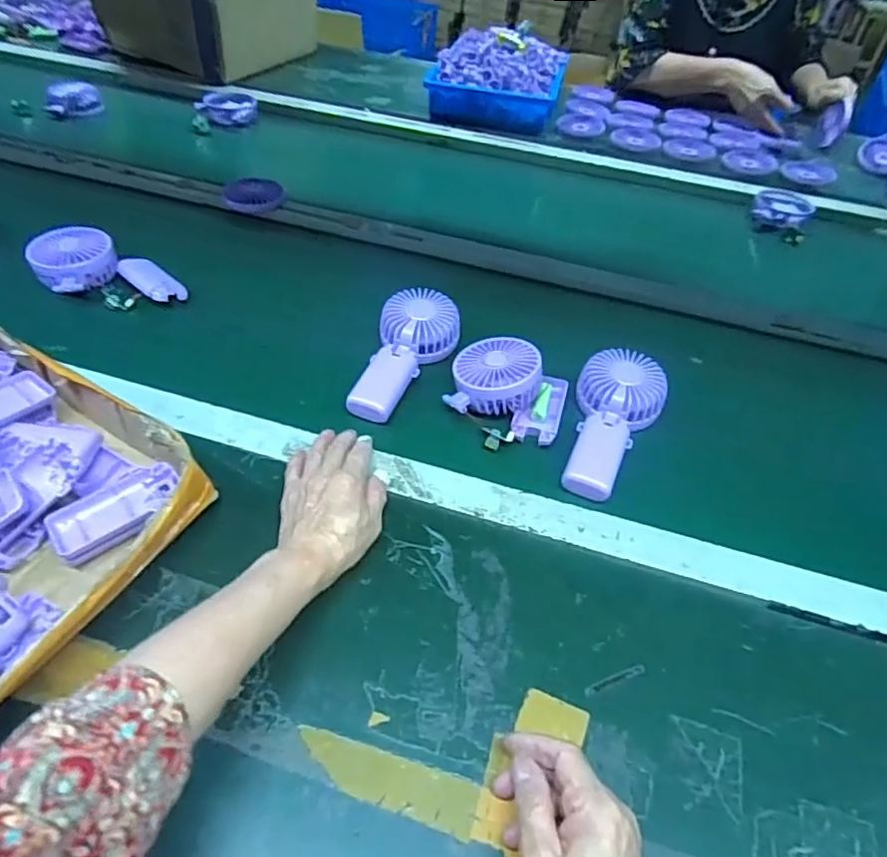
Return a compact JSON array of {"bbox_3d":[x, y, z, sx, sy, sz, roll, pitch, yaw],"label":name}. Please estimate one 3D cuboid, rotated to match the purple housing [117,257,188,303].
[{"bbox_3d":[-0.346,-0.175,0.705,0.088,0.016,0.044,33,52,24],"label":"purple housing"}]

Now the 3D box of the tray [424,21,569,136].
[{"bbox_3d":[0.113,-0.709,1.198,0.250,0.110,0.268,13,47,8],"label":"tray"}]

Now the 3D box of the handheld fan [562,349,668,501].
[{"bbox_3d":[0.160,-0.008,0.576,0.089,0.040,0.175,20,48,14],"label":"handheld fan"}]

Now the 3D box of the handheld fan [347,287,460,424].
[{"bbox_3d":[-0.038,-0.073,0.617,0.086,0.055,0.168,11,46,6],"label":"handheld fan"}]

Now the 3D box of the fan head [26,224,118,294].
[{"bbox_3d":[-0.431,-0.195,0.700,0.090,0.050,0.081,-32,56,-30],"label":"fan head"}]

